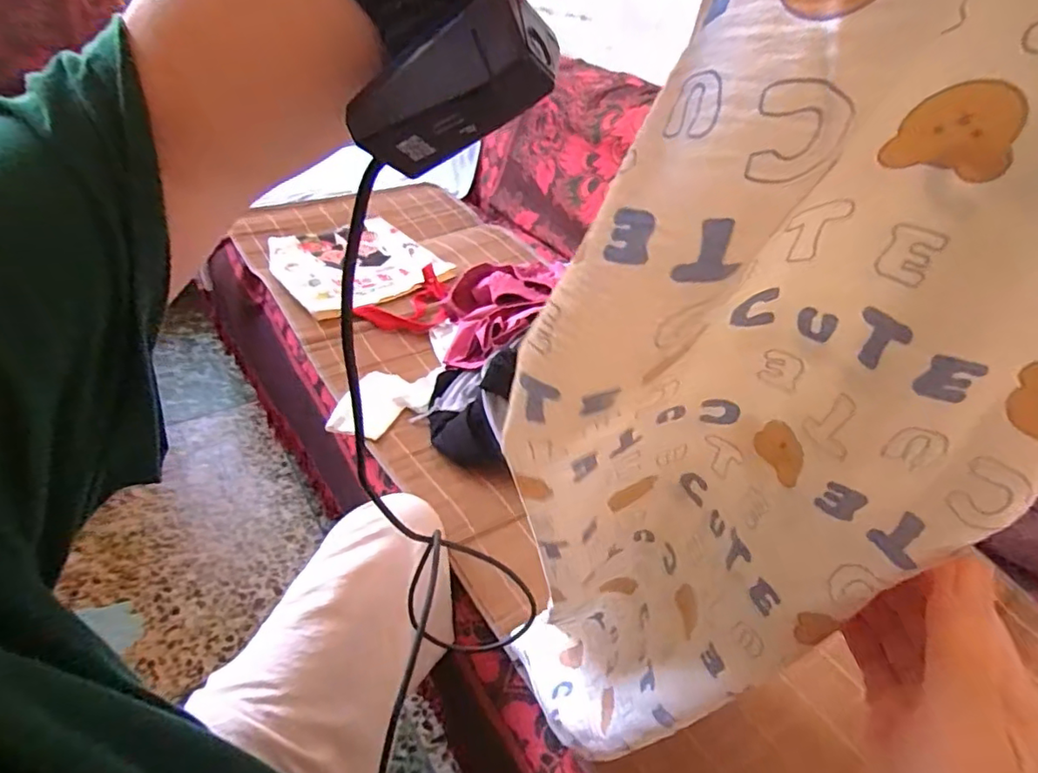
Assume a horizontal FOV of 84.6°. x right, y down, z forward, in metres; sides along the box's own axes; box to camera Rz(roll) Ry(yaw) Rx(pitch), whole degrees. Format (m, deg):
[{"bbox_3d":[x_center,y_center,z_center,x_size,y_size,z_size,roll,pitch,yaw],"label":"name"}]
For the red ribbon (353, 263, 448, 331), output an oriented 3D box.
[{"bbox_3d":[-0.193,-0.159,1.085,0.120,0.040,0.188,26,42,23],"label":"red ribbon"}]

